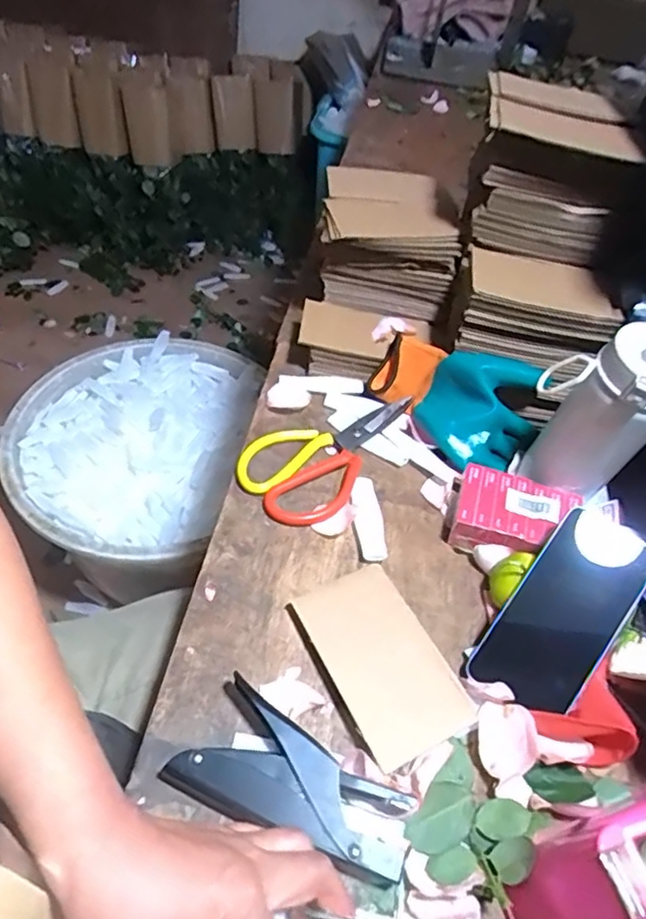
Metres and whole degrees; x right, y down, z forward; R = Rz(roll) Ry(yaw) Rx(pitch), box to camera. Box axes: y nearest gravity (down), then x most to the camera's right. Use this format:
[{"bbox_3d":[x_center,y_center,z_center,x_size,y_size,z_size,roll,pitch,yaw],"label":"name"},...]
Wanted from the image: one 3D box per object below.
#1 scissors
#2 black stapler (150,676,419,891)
[{"bbox_3d":[-0.001,-0.015,0.580,0.102,0.018,0.188,31,51,17],"label":"scissors"},{"bbox_3d":[-0.019,0.209,0.383,0.149,0.026,0.072,28,51,15],"label":"black stapler"}]

